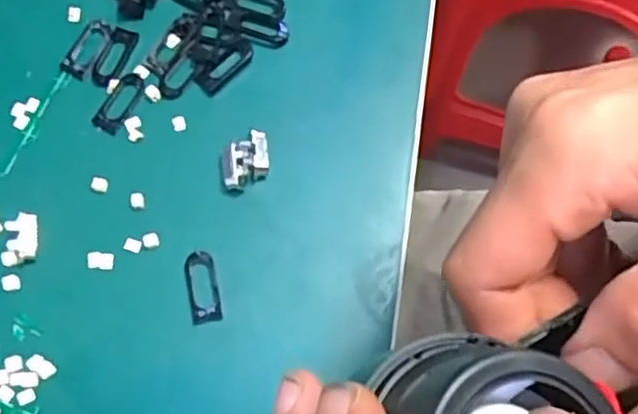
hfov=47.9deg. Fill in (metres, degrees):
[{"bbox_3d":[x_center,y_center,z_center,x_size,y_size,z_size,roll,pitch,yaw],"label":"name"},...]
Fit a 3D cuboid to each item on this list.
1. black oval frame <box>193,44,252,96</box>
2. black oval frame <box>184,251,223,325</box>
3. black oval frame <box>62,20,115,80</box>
[{"bbox_3d":[-0.042,-0.062,0.315,0.013,0.004,0.028,40,76,13],"label":"black oval frame"},{"bbox_3d":[-0.046,0.032,0.284,0.012,0.004,0.028,-11,71,-3],"label":"black oval frame"},{"bbox_3d":[-0.102,-0.070,0.316,0.014,0.004,0.029,23,73,8],"label":"black oval frame"}]

